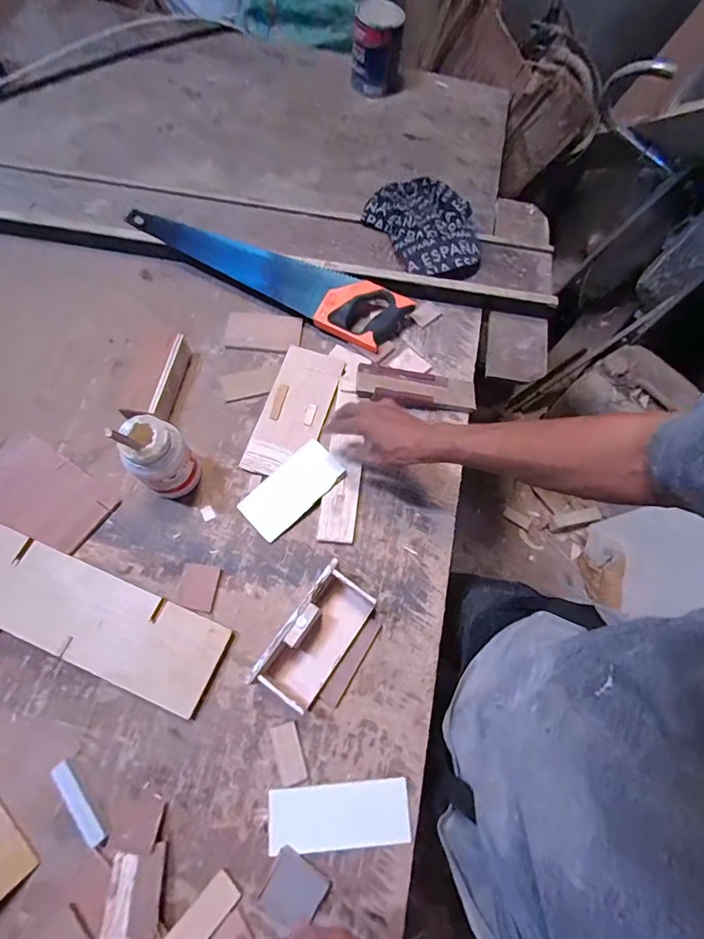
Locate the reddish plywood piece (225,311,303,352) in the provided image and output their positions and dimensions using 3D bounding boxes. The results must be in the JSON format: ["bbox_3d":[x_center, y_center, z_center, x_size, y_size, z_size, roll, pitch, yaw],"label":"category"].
[{"bbox_3d":[-0.155,-0.245,0.788,0.128,0.008,0.072,4,67,-2],"label":"reddish plywood piece"}]

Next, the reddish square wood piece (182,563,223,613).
[{"bbox_3d":[-0.211,0.161,0.613,0.050,0.004,0.058,10,67,1],"label":"reddish square wood piece"}]

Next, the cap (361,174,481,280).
[{"bbox_3d":[0.144,-0.462,0.851,0.165,0.047,0.261,-34,73,-16],"label":"cap"}]

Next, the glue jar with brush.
[{"bbox_3d":[-0.261,-0.012,0.614,0.081,0.142,0.069,-36,73,-16],"label":"glue jar with brush"}]

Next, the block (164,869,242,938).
[{"bbox_3d":[-0.164,0.485,0.475,0.035,0.013,0.087,41,71,13],"label":"block"}]

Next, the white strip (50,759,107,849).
[{"bbox_3d":[-0.314,0.383,0.512,0.019,0.010,0.098,-38,74,-17],"label":"white strip"}]

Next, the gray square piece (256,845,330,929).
[{"bbox_3d":[-0.063,0.463,0.489,0.061,0.005,0.057,28,68,9],"label":"gray square piece"}]

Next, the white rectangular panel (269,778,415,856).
[{"bbox_3d":[-0.014,0.409,0.528,0.163,0.005,0.064,-2,67,-4],"label":"white rectangular panel"}]

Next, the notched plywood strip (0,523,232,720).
[{"bbox_3d":[-0.367,0.184,0.589,0.403,0.011,0.111,22,69,6],"label":"notched plywood strip"}]

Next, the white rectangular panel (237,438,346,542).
[{"bbox_3d":[-0.090,0.028,0.668,0.152,0.008,0.077,-43,76,-8],"label":"white rectangular panel"}]

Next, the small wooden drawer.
[{"bbox_3d":[-0.043,0.212,0.568,0.077,0.076,0.160,33,69,11],"label":"small wooden drawer"}]

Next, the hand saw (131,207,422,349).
[{"bbox_3d":[-0.157,-0.354,0.794,0.535,0.031,0.116,24,68,7],"label":"hand saw"}]

